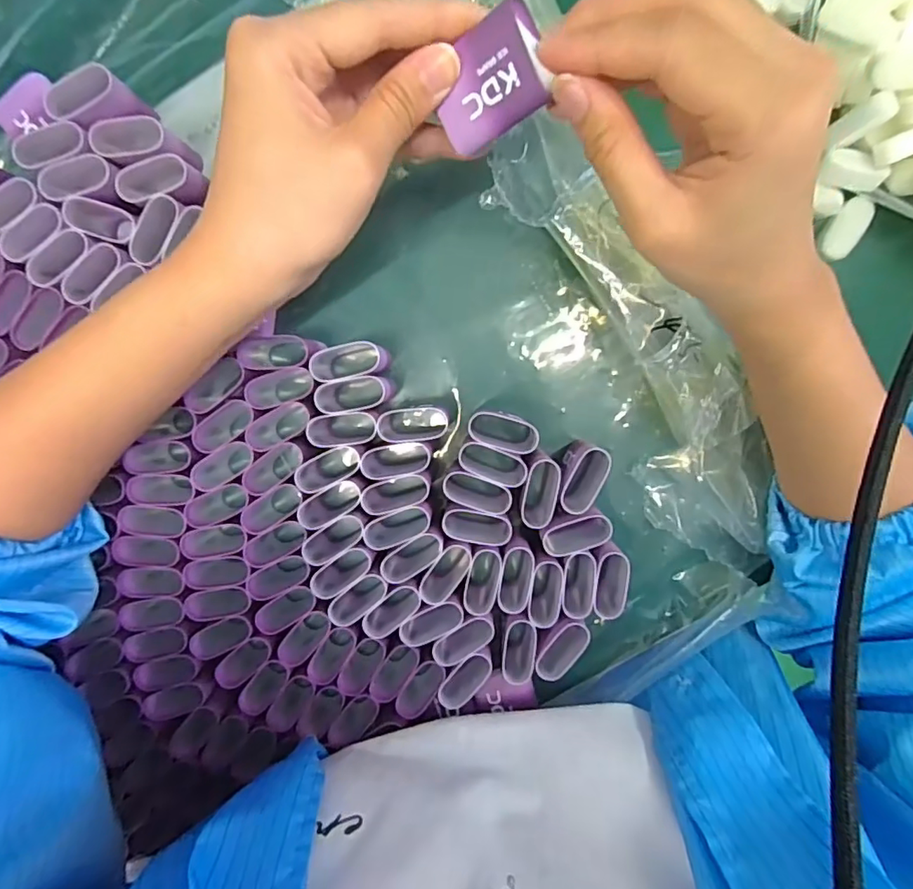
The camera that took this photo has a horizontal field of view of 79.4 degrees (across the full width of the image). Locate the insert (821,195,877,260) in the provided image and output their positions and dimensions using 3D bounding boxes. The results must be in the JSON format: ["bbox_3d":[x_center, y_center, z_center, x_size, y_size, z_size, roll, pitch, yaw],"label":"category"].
[{"bbox_3d":[0.200,-0.111,0.280,0.014,0.008,0.034,28,95,-1],"label":"insert"}]

